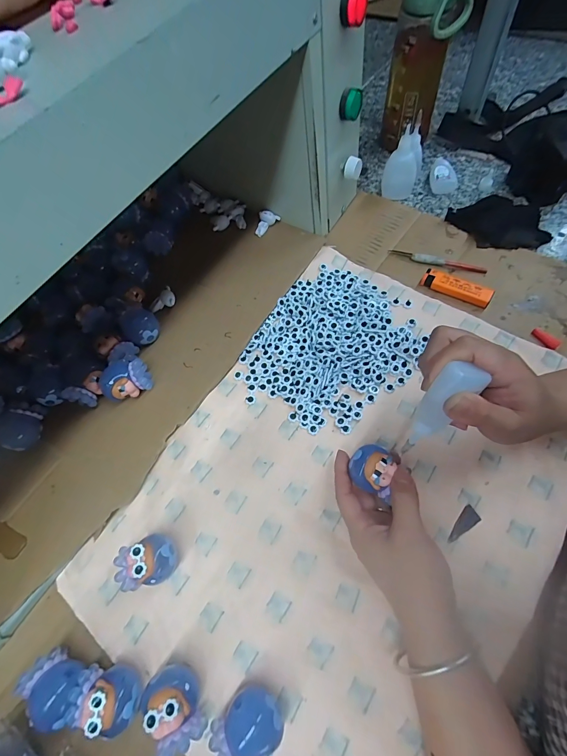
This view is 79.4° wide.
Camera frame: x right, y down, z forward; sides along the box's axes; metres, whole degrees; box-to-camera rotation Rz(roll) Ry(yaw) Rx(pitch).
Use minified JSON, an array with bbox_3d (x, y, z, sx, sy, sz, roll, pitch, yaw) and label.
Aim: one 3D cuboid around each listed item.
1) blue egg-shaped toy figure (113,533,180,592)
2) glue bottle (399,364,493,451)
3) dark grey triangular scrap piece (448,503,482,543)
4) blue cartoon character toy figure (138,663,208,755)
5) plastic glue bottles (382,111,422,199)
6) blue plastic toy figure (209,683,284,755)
[{"bbox_3d":[-0.121,0.166,0.309,0.052,0.039,0.040,-18,63,-1],"label":"blue egg-shaped toy figure"},{"bbox_3d":[0.108,0.024,0.242,0.026,0.082,0.017,30,38,13],"label":"glue bottle"},{"bbox_3d":[0.160,0.132,0.307,0.038,0.004,0.014,-39,67,-8],"label":"dark grey triangular scrap piece"},{"bbox_3d":[-0.082,0.250,0.261,0.034,0.038,0.049,-36,67,-7],"label":"blue cartoon character toy figure"},{"bbox_3d":[0.171,-0.307,0.481,0.045,0.081,0.063,19,68,16],"label":"plastic glue bottles"},{"bbox_3d":[-0.025,0.257,0.253,0.051,0.033,0.038,-35,67,-7],"label":"blue plastic toy figure"}]

